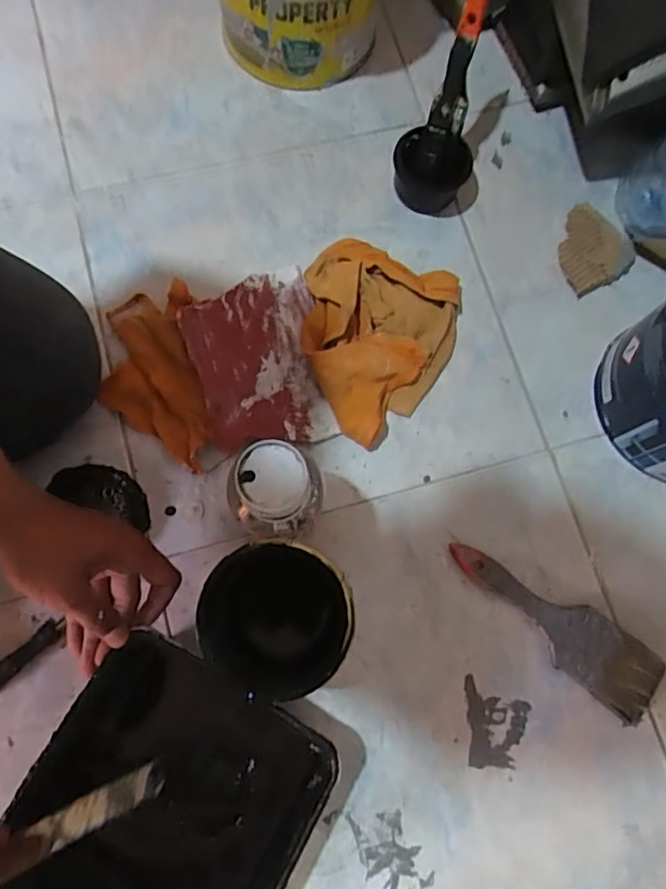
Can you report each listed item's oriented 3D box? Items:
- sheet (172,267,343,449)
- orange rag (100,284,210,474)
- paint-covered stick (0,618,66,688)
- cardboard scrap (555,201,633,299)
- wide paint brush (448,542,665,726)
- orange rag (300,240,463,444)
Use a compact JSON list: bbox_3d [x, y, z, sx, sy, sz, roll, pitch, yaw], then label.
[{"bbox_3d":[-0.073,-0.080,0.572,0.123,0.044,0.170,-12,77,-5],"label":"sheet"},{"bbox_3d":[-0.174,-0.063,0.569,0.101,0.032,0.180,-10,77,-4],"label":"orange rag"},{"bbox_3d":[-0.273,0.186,0.512,0.084,0.014,0.019,-41,81,-10],"label":"paint-covered stick"},{"bbox_3d":[0.276,-0.213,0.635,0.083,0.006,0.088,-28,79,-8],"label":"cardboard scrap"},{"bbox_3d":[0.202,0.157,0.538,0.209,0.018,0.063,41,79,8],"label":"wide paint brush"},{"bbox_3d":[0.033,-0.109,0.580,0.164,0.057,0.196,26,77,4],"label":"orange rag"}]

